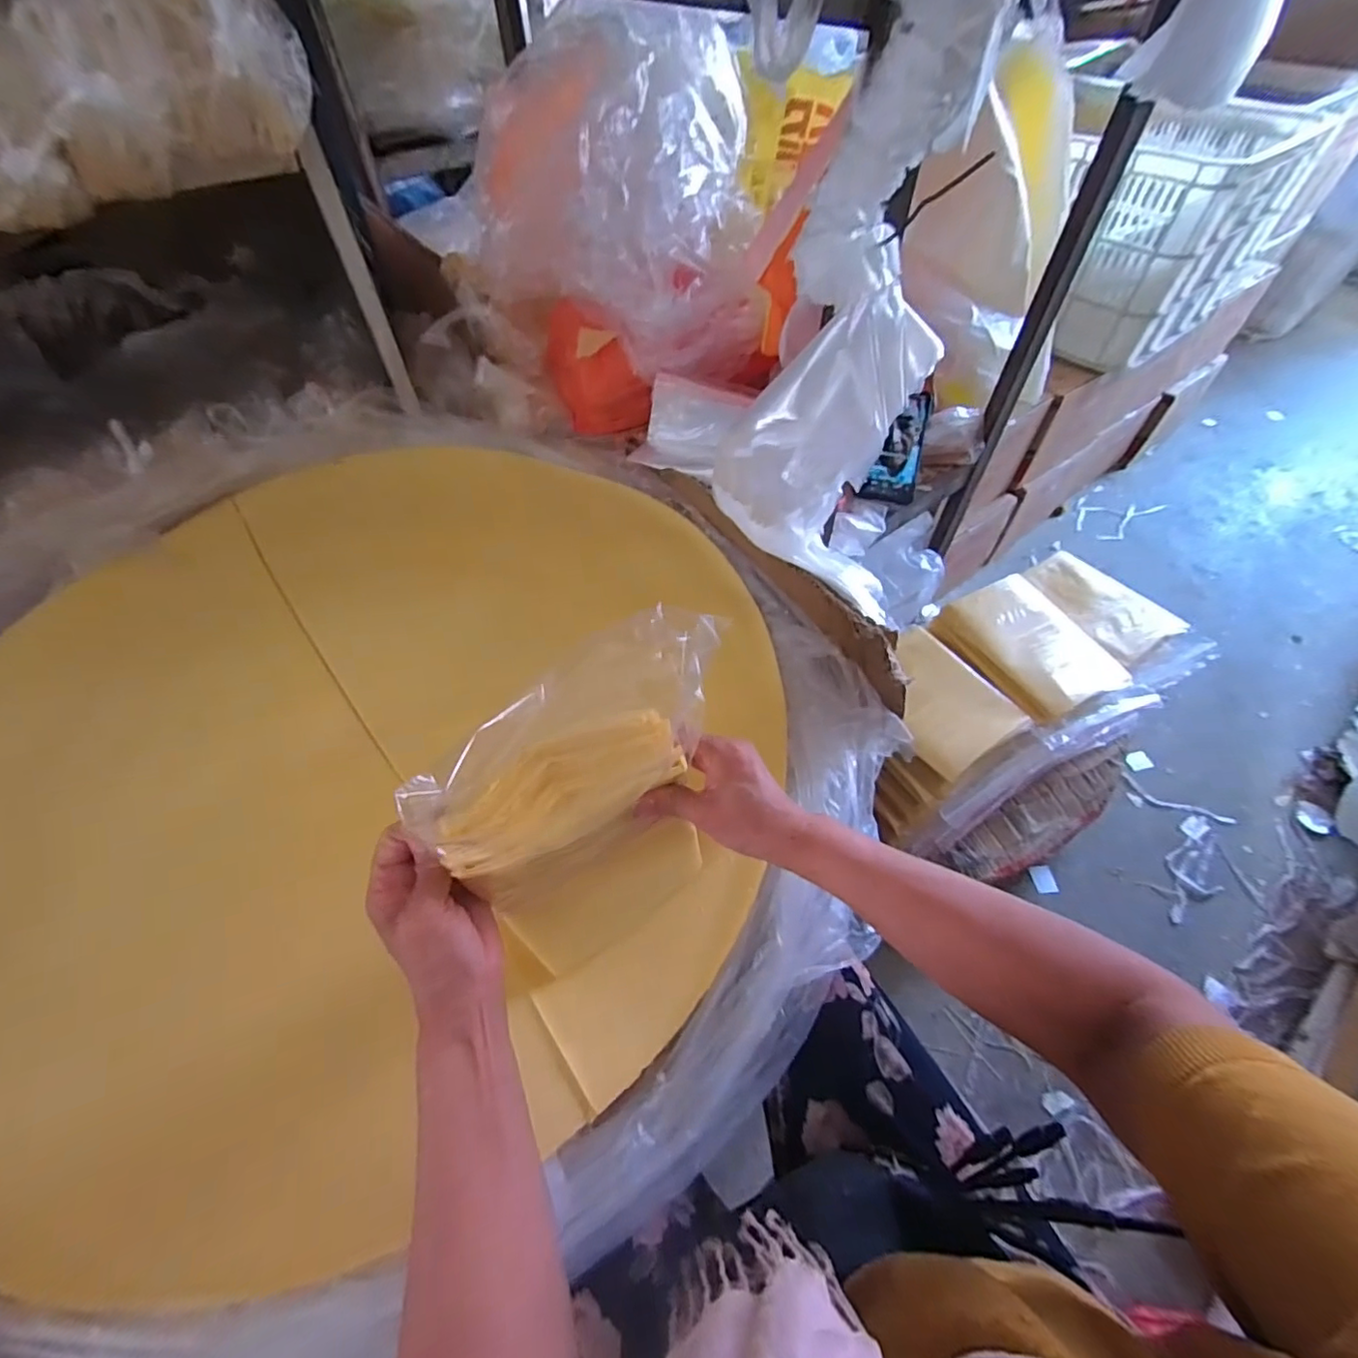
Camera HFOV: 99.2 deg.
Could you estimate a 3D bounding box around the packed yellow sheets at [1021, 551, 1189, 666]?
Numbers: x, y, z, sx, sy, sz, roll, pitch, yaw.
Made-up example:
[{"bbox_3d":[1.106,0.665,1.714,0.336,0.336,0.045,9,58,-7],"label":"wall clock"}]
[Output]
[{"bbox_3d":[0.618,-0.114,0.861,0.123,0.035,0.201,-25,58,-16],"label":"packed yellow sheets"}]

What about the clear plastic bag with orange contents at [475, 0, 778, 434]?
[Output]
[{"bbox_3d":[-0.074,-0.531,0.707,0.341,0.327,0.246,-8,55,-4],"label":"clear plastic bag with orange contents"}]

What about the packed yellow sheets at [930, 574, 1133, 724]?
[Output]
[{"bbox_3d":[0.481,-0.051,0.783,0.177,0.037,0.204,-24,58,-15],"label":"packed yellow sheets"}]

